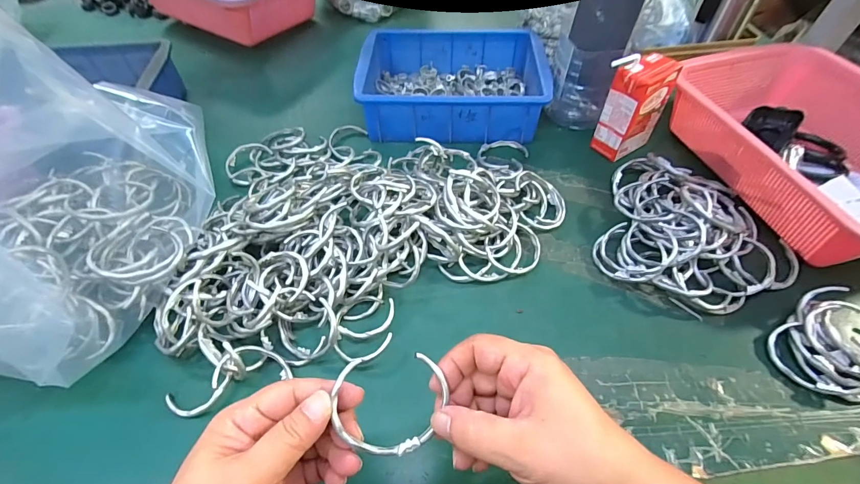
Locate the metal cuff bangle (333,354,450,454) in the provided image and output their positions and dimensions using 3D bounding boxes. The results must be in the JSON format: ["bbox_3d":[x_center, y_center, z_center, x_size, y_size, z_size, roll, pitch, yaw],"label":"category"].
[{"bbox_3d":[-0.022,0.094,0.226,0.064,0.006,0.053,-2,78,-12],"label":"metal cuff bangle"}]

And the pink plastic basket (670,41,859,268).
[{"bbox_3d":[0.435,-0.101,0.443,0.217,0.090,0.293,-12,53,-8],"label":"pink plastic basket"}]

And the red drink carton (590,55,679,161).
[{"bbox_3d":[0.245,-0.160,0.478,0.074,0.118,0.042,-24,56,-17],"label":"red drink carton"}]

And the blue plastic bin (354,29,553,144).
[{"bbox_3d":[0.030,-0.220,0.555,0.239,0.077,0.170,1,52,2],"label":"blue plastic bin"}]

